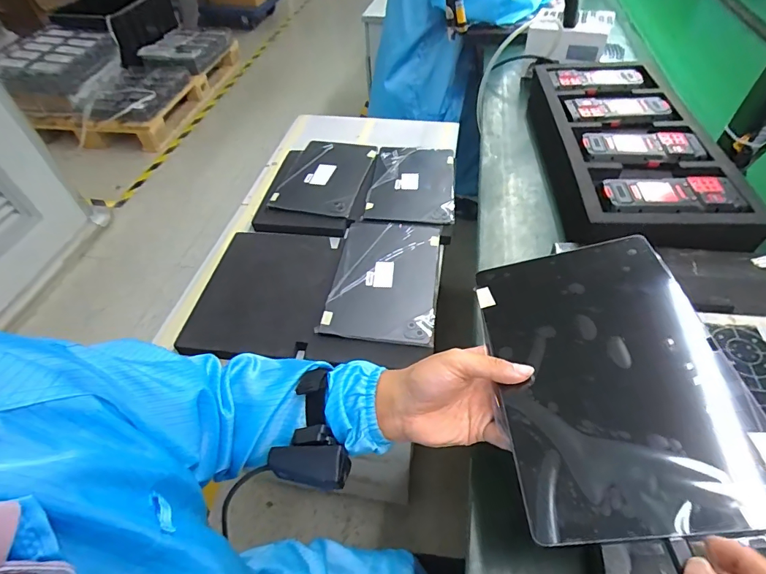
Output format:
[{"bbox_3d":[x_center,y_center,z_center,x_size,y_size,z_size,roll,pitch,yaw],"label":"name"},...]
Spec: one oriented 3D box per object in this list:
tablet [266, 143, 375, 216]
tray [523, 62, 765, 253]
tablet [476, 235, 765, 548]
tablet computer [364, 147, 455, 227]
[{"bbox_3d":[-0.124,-0.239,0.865,0.173,0.013,0.237,9,51,10],"label":"tablet"},{"bbox_3d":[0.376,-0.240,0.674,0.237,0.060,0.489,2,50,5],"label":"tray"},{"bbox_3d":[0.176,0.059,0.334,0.162,0.009,0.246,-13,46,14],"label":"tablet"},{"bbox_3d":[0.059,-0.218,0.839,0.168,0.012,0.240,4,51,6],"label":"tablet computer"}]

